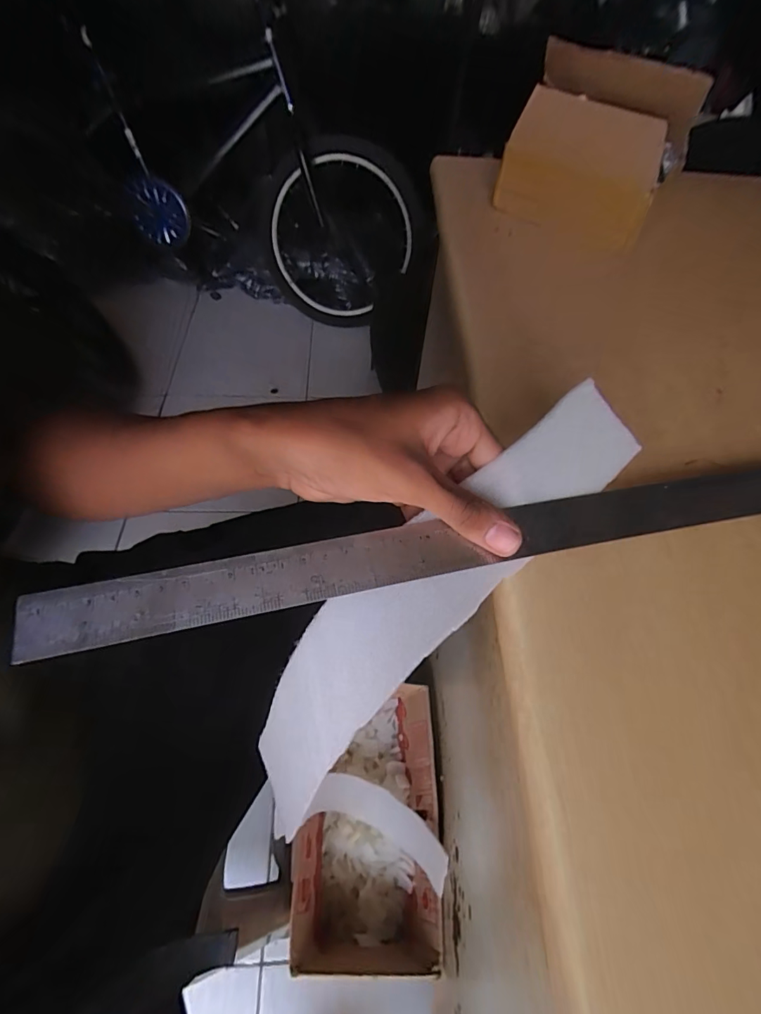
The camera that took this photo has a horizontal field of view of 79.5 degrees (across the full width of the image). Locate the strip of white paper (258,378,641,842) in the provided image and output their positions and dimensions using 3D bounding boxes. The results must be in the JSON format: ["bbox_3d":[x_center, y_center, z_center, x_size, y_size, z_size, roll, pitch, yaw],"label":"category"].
[{"bbox_3d":[0.027,0.044,0.240,0.266,0.066,0.053,-45,69,-6],"label":"strip of white paper"}]

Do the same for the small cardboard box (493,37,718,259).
[{"bbox_3d":[0.188,-0.319,0.408,0.140,0.114,0.062,30,60,15],"label":"small cardboard box"}]

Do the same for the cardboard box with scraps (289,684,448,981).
[{"bbox_3d":[-0.015,0.413,0.627,0.168,0.139,0.298,4,57,-2],"label":"cardboard box with scraps"}]

